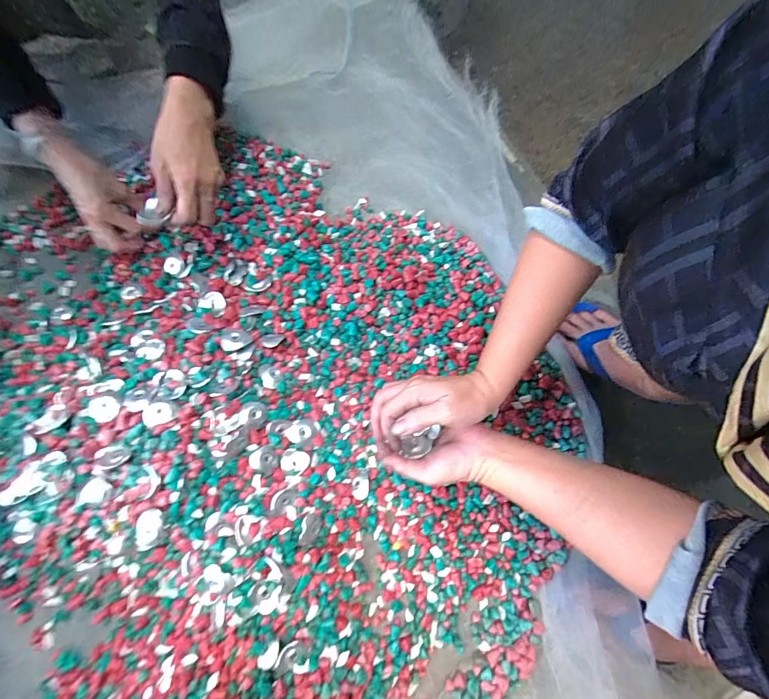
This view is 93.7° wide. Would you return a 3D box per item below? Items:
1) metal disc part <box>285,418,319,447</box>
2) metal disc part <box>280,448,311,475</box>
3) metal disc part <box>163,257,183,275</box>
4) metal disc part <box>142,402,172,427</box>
[{"bbox_3d":[-0.108,0.108,0.475,0.039,0.010,0.035,19,57,-1],"label":"metal disc part"},{"bbox_3d":[-0.115,0.143,0.461,0.034,0.004,0.030,28,73,-3],"label":"metal disc part"},{"bbox_3d":[-0.308,-0.122,0.524,0.023,0.004,0.027,36,106,-26],"label":"metal disc part"},{"bbox_3d":[-0.275,0.078,0.437,0.034,0.006,0.028,-9,78,-3],"label":"metal disc part"}]

